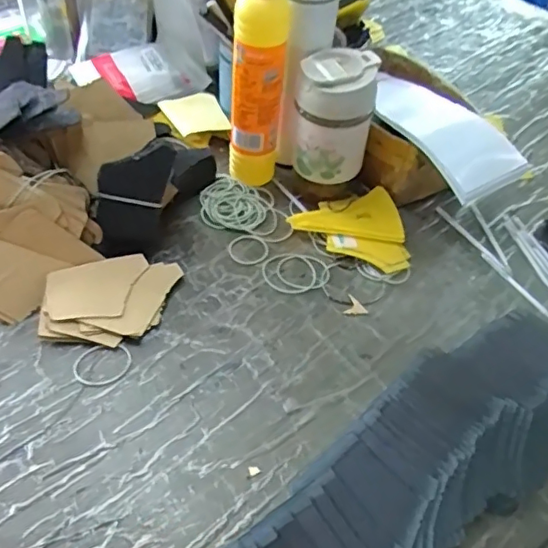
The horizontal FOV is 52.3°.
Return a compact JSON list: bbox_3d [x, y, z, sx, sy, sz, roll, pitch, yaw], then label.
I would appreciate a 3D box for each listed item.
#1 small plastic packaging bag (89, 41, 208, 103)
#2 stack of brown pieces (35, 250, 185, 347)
[{"bbox_3d":[-0.170,-0.279,0.766,0.115,0.034,0.114,-25,55,-26],"label":"small plastic packaging bag"},{"bbox_3d":[-0.153,0.023,0.527,0.120,0.022,0.091,-4,48,-8],"label":"stack of brown pieces"}]

